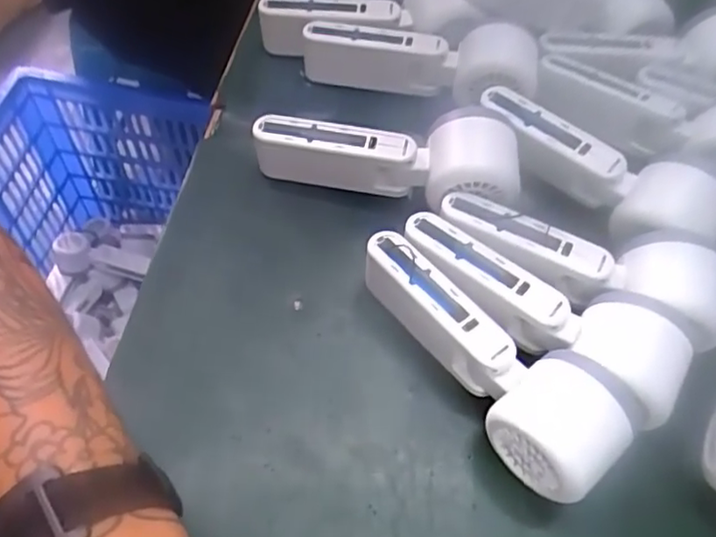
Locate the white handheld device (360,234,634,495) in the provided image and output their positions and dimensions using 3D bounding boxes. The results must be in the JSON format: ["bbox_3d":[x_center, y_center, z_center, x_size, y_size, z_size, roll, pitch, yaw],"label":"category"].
[{"bbox_3d":[0.063,0.047,0.333,0.056,0.054,0.166,-39,68,-24],"label":"white handheld device"}]

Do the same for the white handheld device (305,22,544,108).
[{"bbox_3d":[0.043,-0.148,0.449,0.167,0.051,0.054,12,58,3],"label":"white handheld device"}]

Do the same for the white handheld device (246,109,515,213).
[{"bbox_3d":[0.020,-0.072,0.391,0.162,0.051,0.051,12,58,3],"label":"white handheld device"}]

